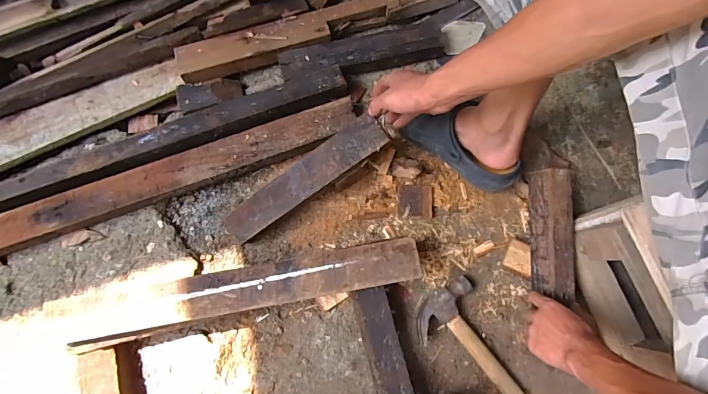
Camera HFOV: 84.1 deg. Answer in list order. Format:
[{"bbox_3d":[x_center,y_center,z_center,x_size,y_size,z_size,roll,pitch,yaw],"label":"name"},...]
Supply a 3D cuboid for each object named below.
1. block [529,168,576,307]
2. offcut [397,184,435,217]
[{"bbox_3d":[0.328,0.058,0.650,0.051,0.057,0.204,0,85,1],"label":"block"},{"bbox_3d":[0.111,0.007,0.706,0.062,0.021,0.056,0,76,0],"label":"offcut"}]

